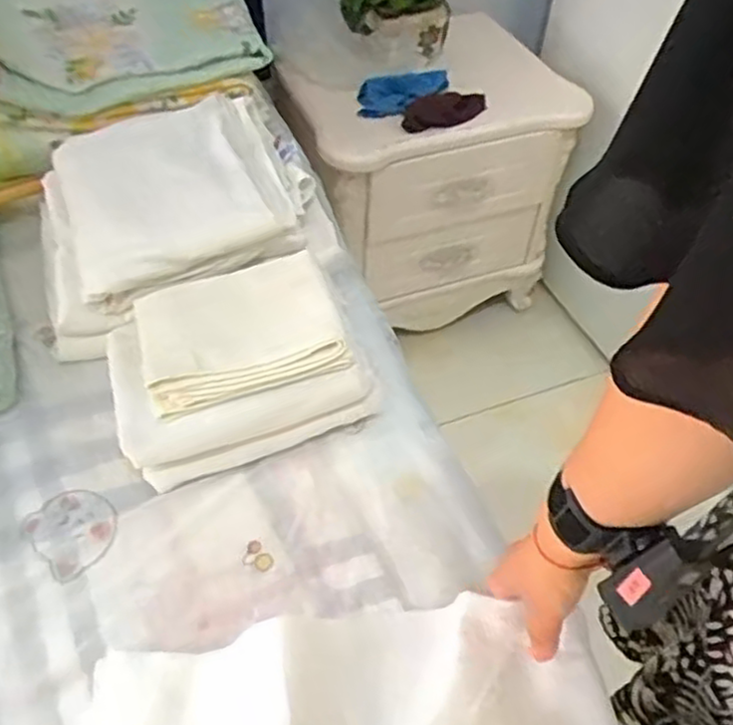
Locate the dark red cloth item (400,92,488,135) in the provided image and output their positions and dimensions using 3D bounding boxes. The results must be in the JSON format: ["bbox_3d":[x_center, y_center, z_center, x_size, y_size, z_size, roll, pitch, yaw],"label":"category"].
[{"bbox_3d":[0.119,-0.391,1.116,0.168,0.029,0.076,-30,57,-28],"label":"dark red cloth item"}]

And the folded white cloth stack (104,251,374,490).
[{"bbox_3d":[-0.129,-0.004,0.699,0.224,0.104,0.190,-15,51,-17],"label":"folded white cloth stack"}]

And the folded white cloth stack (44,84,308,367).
[{"bbox_3d":[-0.219,-0.176,0.803,0.282,0.126,0.237,-15,51,-15],"label":"folded white cloth stack"}]

